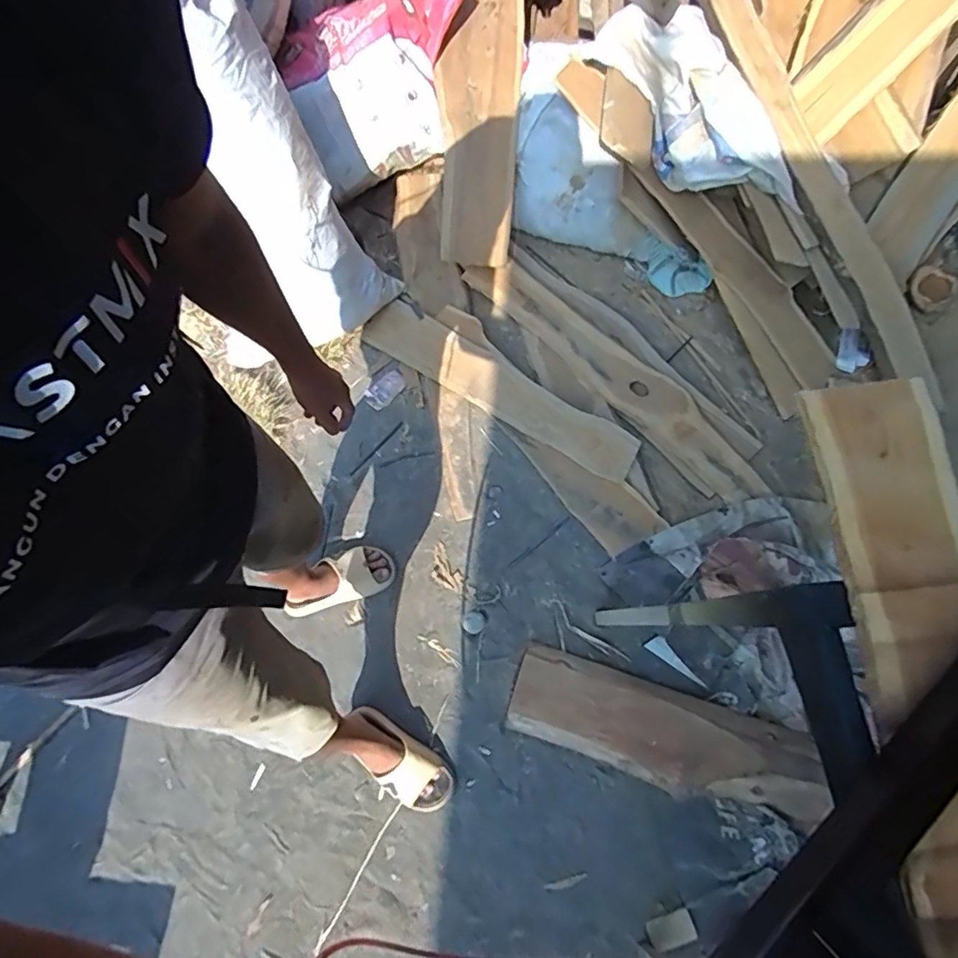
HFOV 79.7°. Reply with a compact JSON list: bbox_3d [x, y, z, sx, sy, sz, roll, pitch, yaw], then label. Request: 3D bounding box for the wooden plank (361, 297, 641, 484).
[{"bbox_3d":[0.052,-0.244,1.535,0.785,0.035,0.149,31,74,10],"label":"wooden plank"}]

